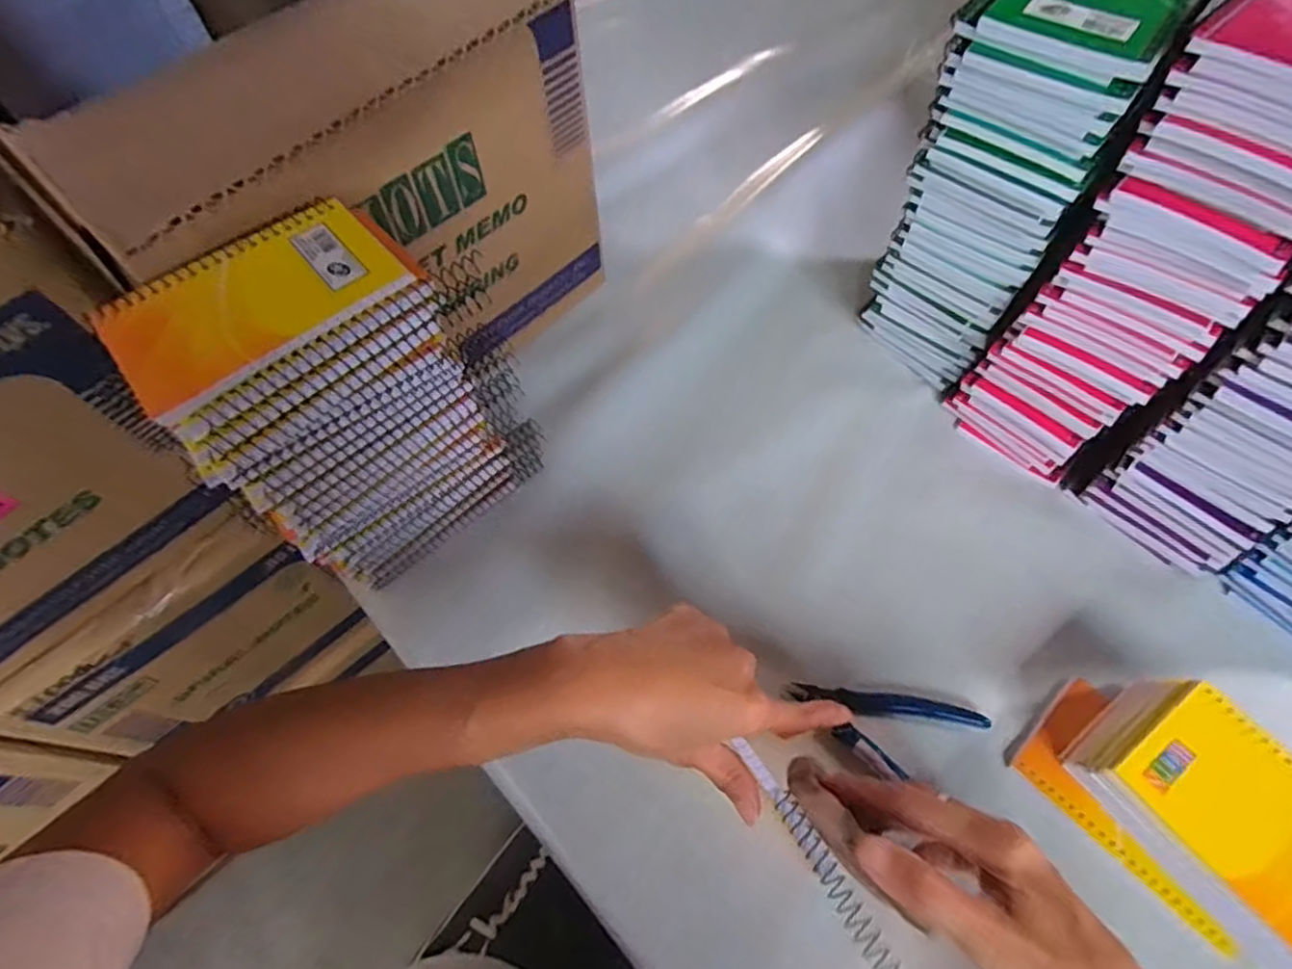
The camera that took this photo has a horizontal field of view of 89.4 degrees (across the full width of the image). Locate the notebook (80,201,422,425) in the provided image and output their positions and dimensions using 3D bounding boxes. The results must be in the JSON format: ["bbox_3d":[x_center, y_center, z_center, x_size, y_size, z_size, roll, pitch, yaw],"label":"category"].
[{"bbox_3d":[-0.191,-0.090,0.319,0.129,0.013,0.080,-39,67,-17],"label":"notebook"}]

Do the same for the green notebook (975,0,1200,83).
[{"bbox_3d":[0.234,-0.252,0.332,0.080,0.013,0.129,32,67,18],"label":"green notebook"}]

